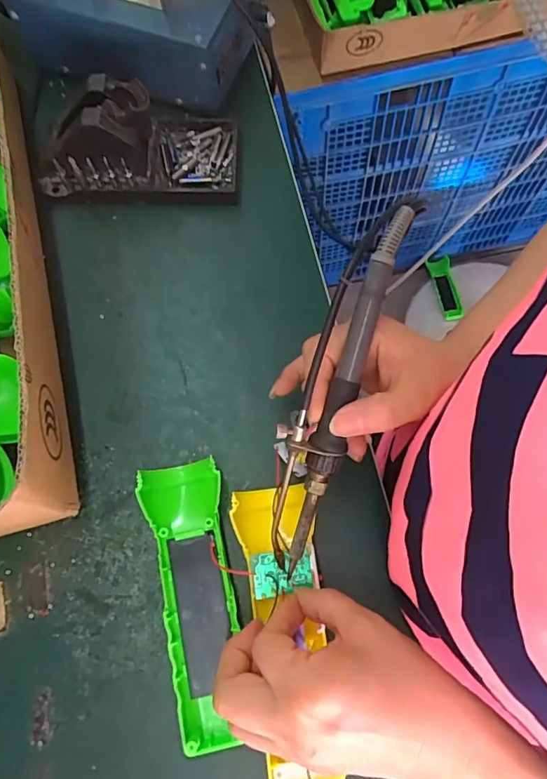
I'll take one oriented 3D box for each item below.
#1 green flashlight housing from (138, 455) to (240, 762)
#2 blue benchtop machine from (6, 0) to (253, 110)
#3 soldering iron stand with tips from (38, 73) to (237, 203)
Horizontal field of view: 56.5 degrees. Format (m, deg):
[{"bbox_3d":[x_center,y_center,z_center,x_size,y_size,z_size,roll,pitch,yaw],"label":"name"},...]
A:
[{"bbox_3d":[-0.045,0.124,0.313,0.048,0.027,0.161,-14,75,-2],"label":"green flashlight housing"},{"bbox_3d":[-0.111,-0.322,0.419,0.183,0.082,0.118,23,73,7],"label":"blue benchtop machine"},{"bbox_3d":[-0.106,-0.196,0.395,0.152,0.070,0.078,0,72,0],"label":"soldering iron stand with tips"}]

